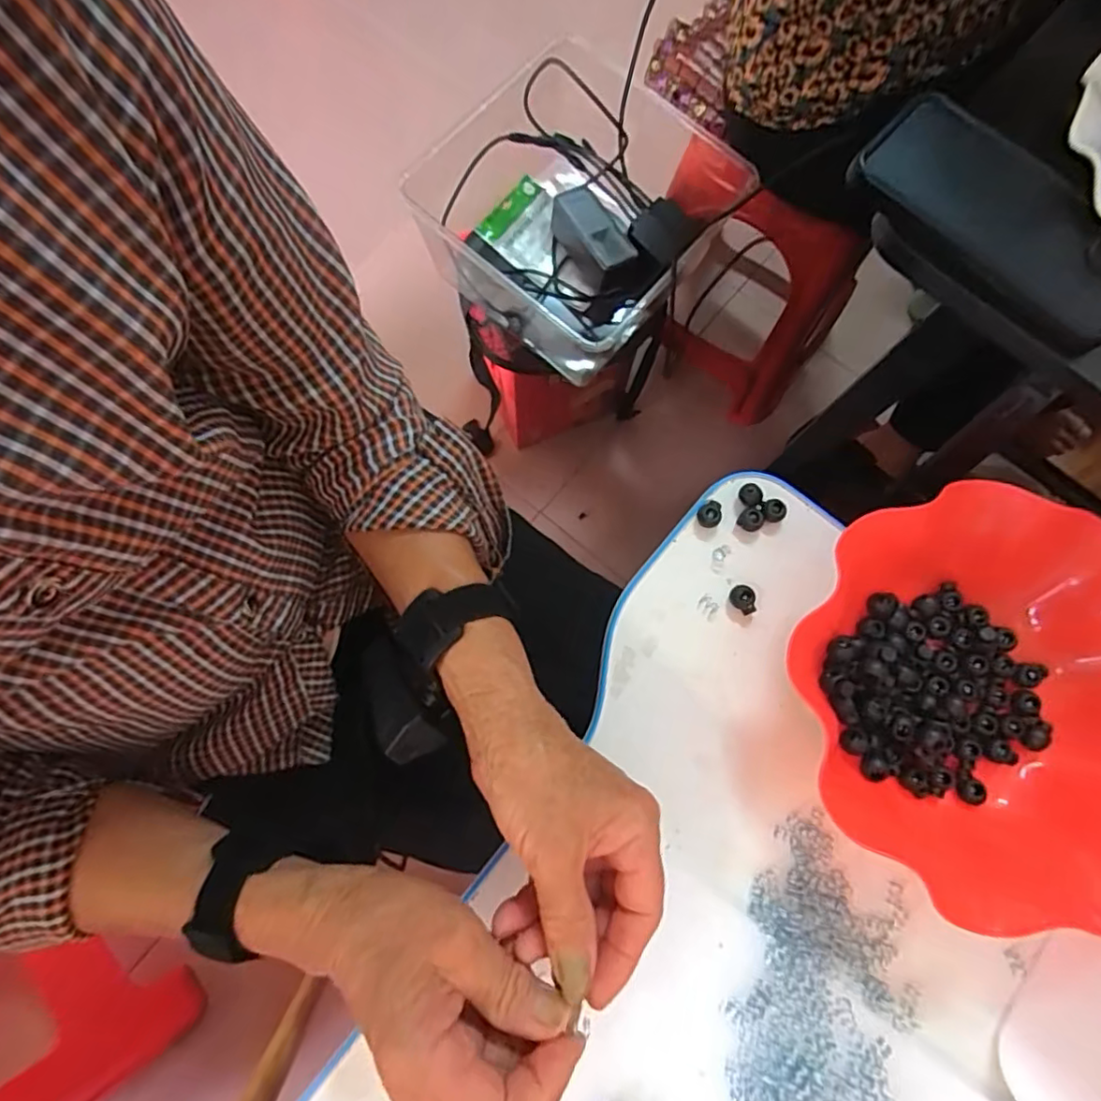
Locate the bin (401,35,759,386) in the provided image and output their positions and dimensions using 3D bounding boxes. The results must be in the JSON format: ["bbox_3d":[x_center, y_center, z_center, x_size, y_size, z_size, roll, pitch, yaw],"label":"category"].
[{"bbox_3d":[0.046,-0.416,0.733,0.282,0.178,0.320,31,79,7],"label":"bin"}]

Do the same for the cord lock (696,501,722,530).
[{"bbox_3d":[0.106,-0.024,0.399,0.016,0.009,0.018,41,79,11],"label":"cord lock"}]

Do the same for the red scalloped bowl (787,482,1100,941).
[{"bbox_3d":[0.248,0.081,0.347,0.215,0.059,0.214,0,74,1],"label":"red scalloped bowl"}]

